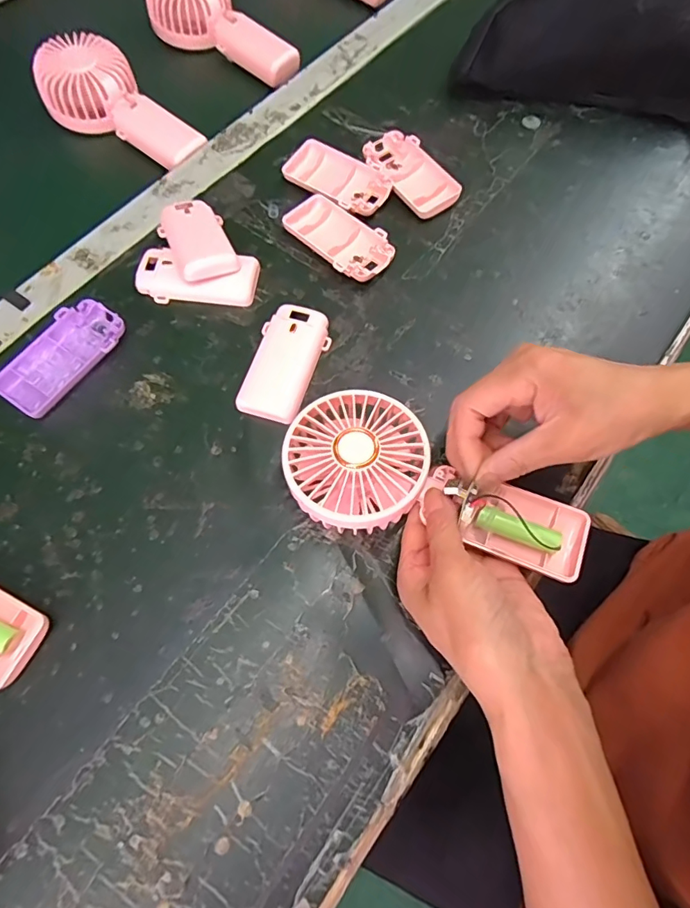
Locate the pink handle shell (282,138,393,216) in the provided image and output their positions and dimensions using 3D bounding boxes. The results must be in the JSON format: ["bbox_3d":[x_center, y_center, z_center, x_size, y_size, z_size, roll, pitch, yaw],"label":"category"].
[{"bbox_3d":[-0.007,-0.242,0.428,0.097,0.013,0.050,35,72,14],"label":"pink handle shell"}]

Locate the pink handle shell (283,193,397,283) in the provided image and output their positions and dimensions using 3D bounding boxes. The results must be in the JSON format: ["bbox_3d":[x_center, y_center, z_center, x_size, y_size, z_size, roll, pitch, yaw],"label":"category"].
[{"bbox_3d":[-0.005,-0.177,0.404,0.097,0.016,0.049,39,73,15],"label":"pink handle shell"}]

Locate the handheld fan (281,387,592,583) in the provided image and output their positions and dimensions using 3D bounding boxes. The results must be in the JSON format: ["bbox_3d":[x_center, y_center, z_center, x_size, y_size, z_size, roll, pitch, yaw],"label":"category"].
[{"bbox_3d":[0.053,0.019,0.288,0.181,0.030,0.087,23,69,3],"label":"handheld fan"}]

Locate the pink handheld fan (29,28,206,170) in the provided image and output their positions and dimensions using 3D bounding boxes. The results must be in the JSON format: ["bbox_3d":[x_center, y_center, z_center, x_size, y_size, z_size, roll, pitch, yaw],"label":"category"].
[{"bbox_3d":[-0.213,-0.326,0.449,0.166,0.040,0.081,41,74,16],"label":"pink handheld fan"}]

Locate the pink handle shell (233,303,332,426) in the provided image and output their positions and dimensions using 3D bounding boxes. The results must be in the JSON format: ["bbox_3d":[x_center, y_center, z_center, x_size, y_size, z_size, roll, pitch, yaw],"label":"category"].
[{"bbox_3d":[-0.044,-0.069,0.357,0.047,0.015,0.091,16,69,7],"label":"pink handle shell"}]

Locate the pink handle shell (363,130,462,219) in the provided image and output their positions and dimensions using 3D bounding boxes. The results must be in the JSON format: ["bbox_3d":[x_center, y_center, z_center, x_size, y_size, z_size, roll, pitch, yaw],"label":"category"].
[{"bbox_3d":[0.059,-0.247,0.432,0.048,0.017,0.097,-34,71,-12],"label":"pink handle shell"}]

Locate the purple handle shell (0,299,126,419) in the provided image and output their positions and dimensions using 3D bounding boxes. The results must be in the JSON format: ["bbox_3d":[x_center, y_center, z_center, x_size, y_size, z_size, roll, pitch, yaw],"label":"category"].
[{"bbox_3d":[-0.207,-0.071,0.361,0.050,0.015,0.095,31,71,12],"label":"purple handle shell"}]

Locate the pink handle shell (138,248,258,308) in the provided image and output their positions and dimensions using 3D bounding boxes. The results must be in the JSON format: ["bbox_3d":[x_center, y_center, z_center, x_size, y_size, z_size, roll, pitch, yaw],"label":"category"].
[{"bbox_3d":[-0.118,-0.142,0.389,0.094,0.017,0.042,2,68,1],"label":"pink handle shell"}]

